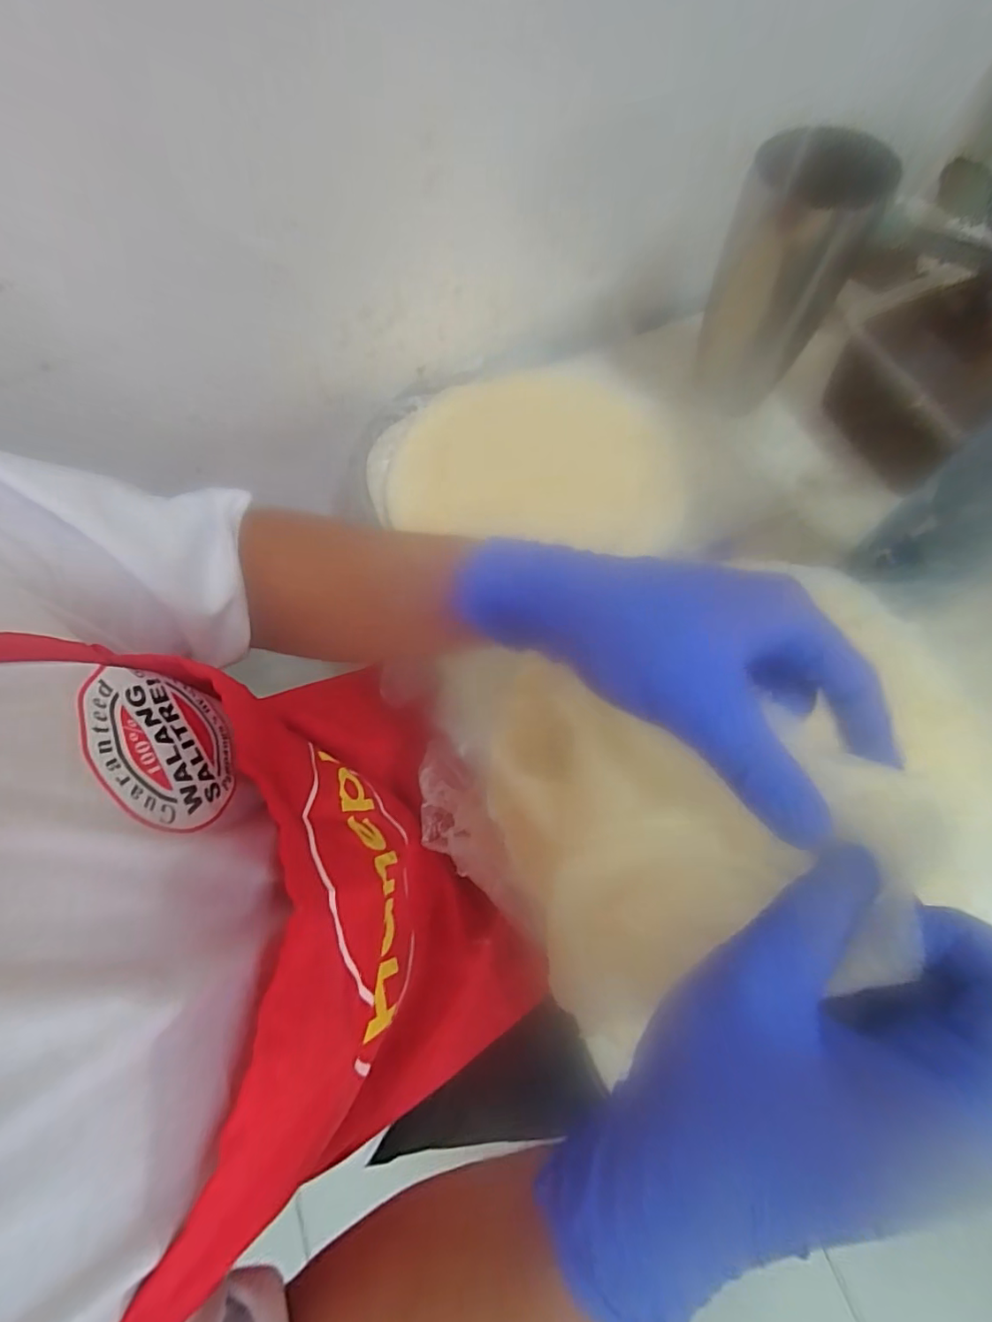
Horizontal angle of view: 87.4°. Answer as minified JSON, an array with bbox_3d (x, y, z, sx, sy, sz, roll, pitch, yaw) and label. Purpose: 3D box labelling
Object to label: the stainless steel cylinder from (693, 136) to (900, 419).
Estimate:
[{"bbox_3d":[0.211,-0.283,0.395,0.070,0.172,0.068,-18,71,-5],"label":"stainless steel cylinder"}]

